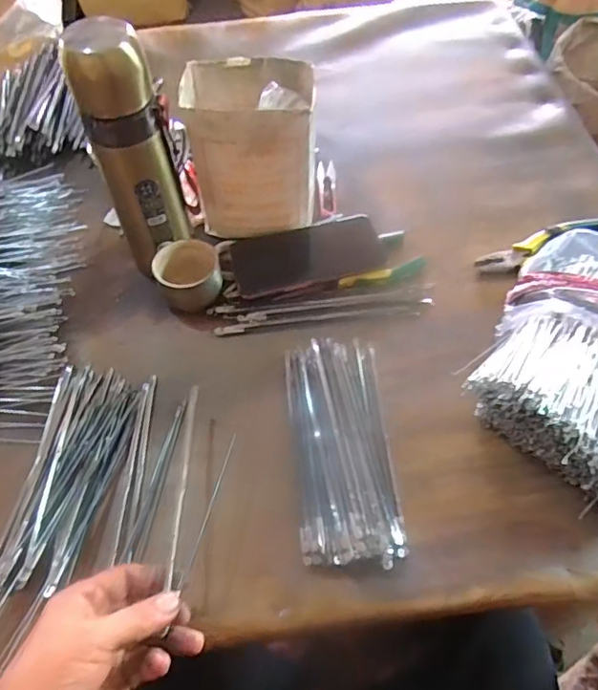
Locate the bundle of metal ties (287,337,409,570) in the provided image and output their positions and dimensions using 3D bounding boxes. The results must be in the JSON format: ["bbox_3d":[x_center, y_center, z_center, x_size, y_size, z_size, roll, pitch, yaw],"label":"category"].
[{"bbox_3d":[0.035,0.078,0.458,0.079,0.024,0.195,-3,56,-1],"label":"bundle of metal ties"}]

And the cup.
[{"bbox_3d":[-0.109,-0.069,0.552,0.060,0.044,0.061,-1,56,1],"label":"cup"}]

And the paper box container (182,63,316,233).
[{"bbox_3d":[-0.047,-0.195,0.569,0.118,0.153,0.095,-1,56,1],"label":"paper box container"}]

